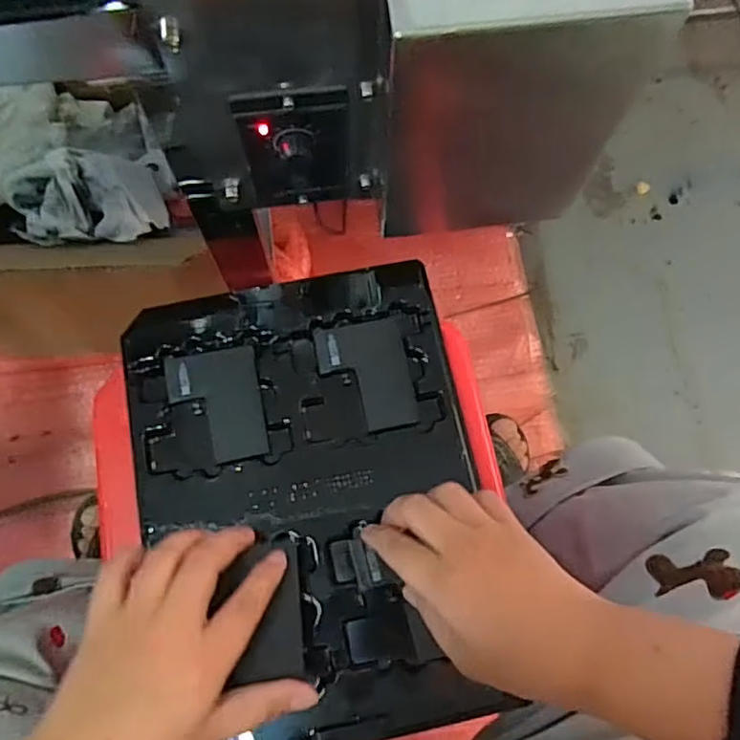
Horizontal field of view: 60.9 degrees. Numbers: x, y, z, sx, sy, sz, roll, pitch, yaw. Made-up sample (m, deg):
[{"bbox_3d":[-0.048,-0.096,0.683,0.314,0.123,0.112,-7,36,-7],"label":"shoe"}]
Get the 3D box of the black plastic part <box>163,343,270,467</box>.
[{"bbox_3d":[-0.102,0.024,0.422,0.060,0.004,0.076,-10,74,-5],"label":"black plastic part"}]

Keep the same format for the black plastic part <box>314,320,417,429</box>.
[{"bbox_3d":[-0.002,0.004,0.429,0.060,0.005,0.076,-11,74,-5],"label":"black plastic part"}]

